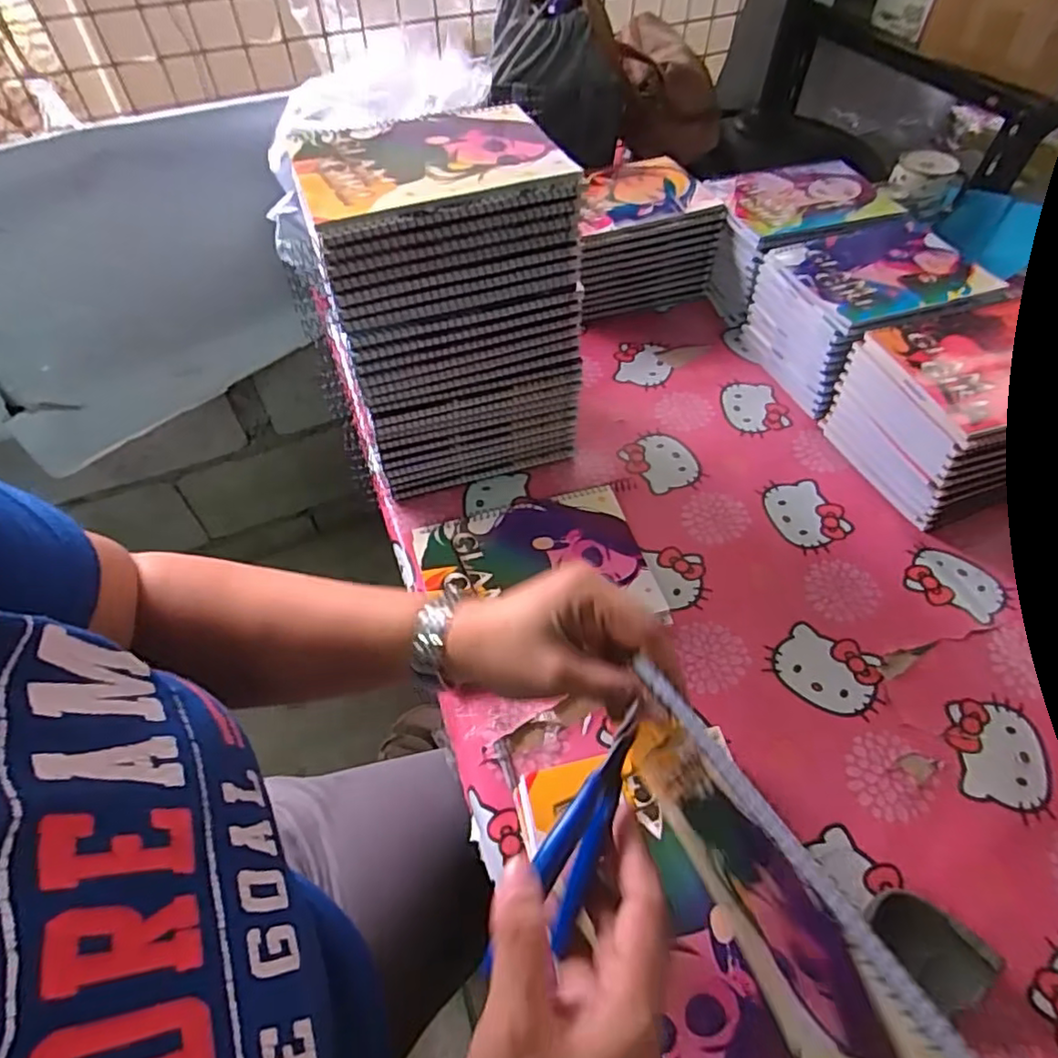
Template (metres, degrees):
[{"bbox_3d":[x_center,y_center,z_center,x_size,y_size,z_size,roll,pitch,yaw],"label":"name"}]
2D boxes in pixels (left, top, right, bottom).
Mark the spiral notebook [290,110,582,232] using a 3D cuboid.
[{"bbox_3d":[-0.076,-0.280,0.476,0.195,0.008,0.140,-17,55,-12],"label":"spiral notebook"}]

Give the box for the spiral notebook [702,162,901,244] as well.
[{"bbox_3d":[0.344,-0.409,0.770,0.201,0.015,0.157,-14,54,-10],"label":"spiral notebook"}]

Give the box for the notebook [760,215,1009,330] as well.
[{"bbox_3d":[0.380,-0.290,0.679,0.186,0.010,0.169,-17,55,-12],"label":"notebook"}]

